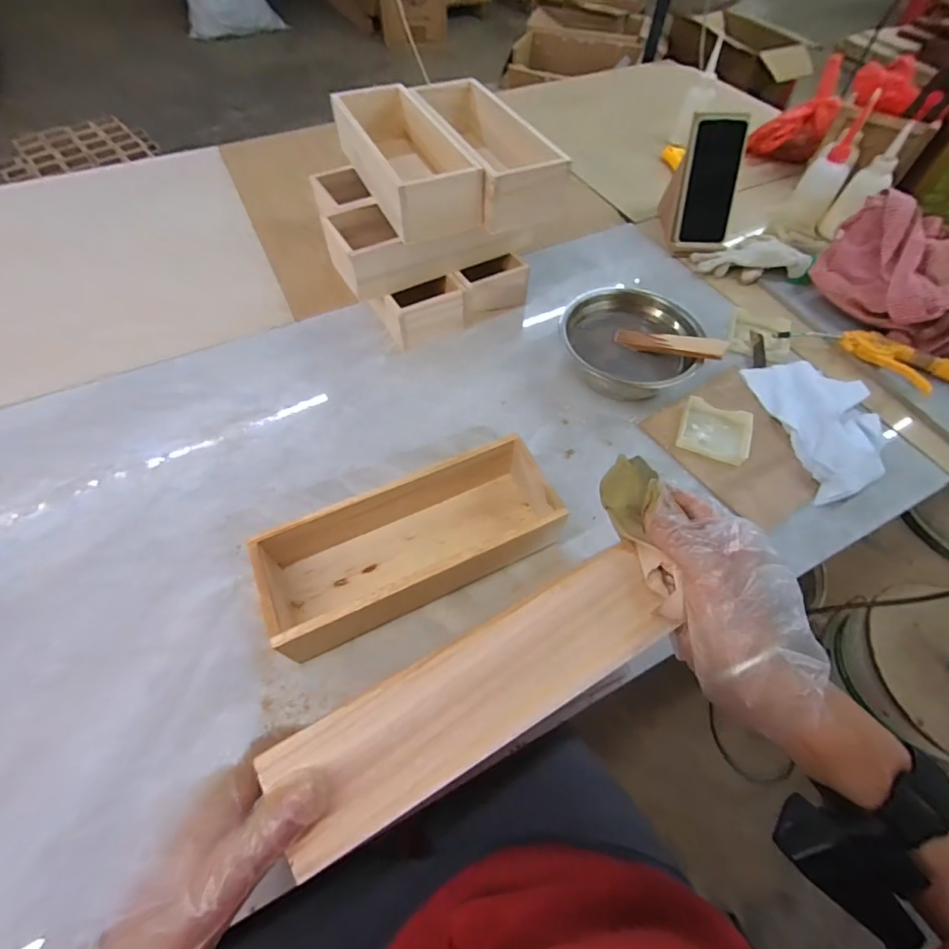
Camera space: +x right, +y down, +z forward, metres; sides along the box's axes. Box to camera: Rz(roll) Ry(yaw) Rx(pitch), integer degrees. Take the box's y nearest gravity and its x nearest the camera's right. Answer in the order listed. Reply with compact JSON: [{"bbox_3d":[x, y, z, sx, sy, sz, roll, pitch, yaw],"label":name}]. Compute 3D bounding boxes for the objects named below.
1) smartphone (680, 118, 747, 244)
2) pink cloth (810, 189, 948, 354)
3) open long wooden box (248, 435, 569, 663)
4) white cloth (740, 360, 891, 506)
[{"bbox_3d":[0.373,-0.455,0.699,0.074,0.162,0.015,2,23,1],"label":"smartphone"},{"bbox_3d":[0.631,-0.260,0.603,0.286,0.094,0.183,39,65,20],"label":"pink cloth"},{"bbox_3d":[-0.055,0.064,0.422,0.259,0.079,0.097,-23,62,-14],"label":"open long wooden box"},{"bbox_3d":[0.424,-0.065,0.525,0.128,0.030,0.195,-1,59,-2],"label":"white cloth"}]

